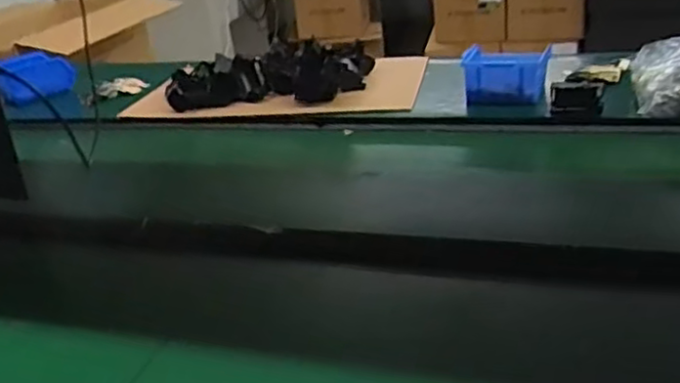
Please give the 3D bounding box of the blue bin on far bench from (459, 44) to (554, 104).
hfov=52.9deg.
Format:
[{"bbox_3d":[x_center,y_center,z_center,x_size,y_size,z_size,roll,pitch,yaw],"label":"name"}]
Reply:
[{"bbox_3d":[0.264,-0.188,1.086,0.135,0.069,0.094,4,30,22],"label":"blue bin on far bench"}]

